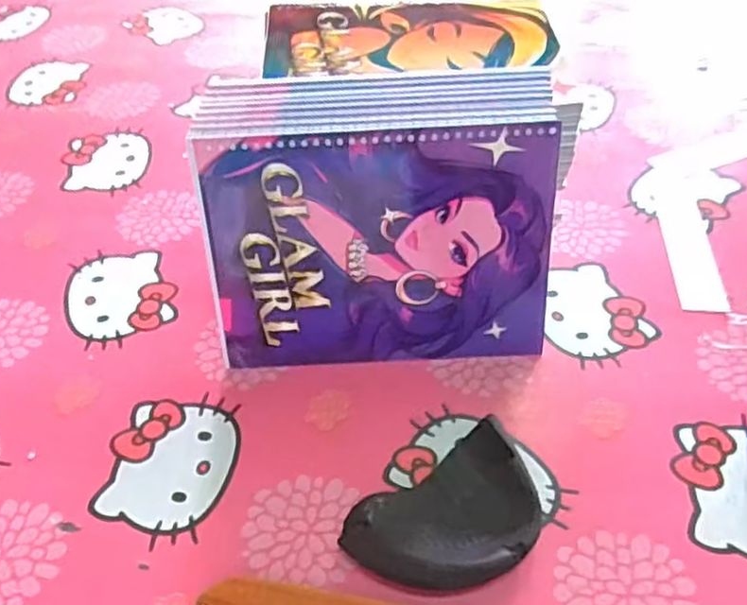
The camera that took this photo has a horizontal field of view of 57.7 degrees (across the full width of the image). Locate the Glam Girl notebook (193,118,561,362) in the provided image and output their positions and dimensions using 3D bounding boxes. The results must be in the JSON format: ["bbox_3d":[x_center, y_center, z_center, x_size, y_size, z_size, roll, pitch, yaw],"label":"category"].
[{"bbox_3d":[0.005,-0.027,0.397,0.197,0.143,0.004,-3,28,-1],"label":"Glam Girl notebook"}]

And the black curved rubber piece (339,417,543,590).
[{"bbox_3d":[0.040,0.112,0.345,0.098,0.029,0.066,-26,53,-19],"label":"black curved rubber piece"}]

